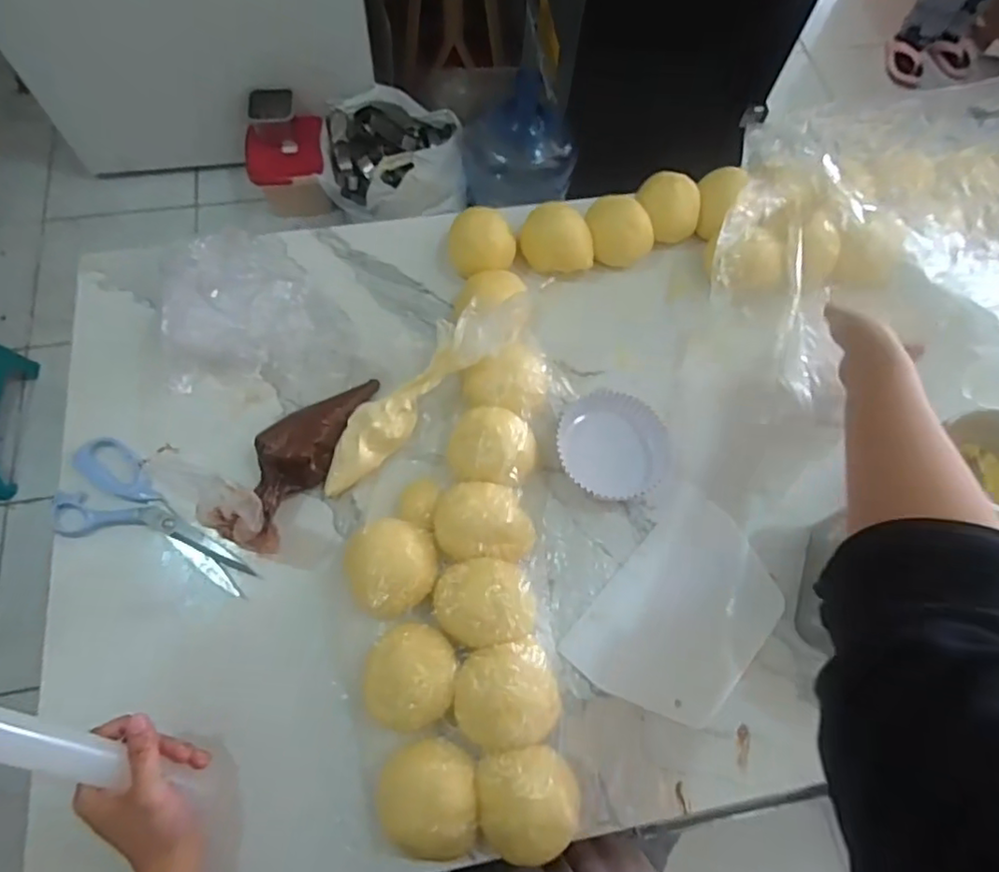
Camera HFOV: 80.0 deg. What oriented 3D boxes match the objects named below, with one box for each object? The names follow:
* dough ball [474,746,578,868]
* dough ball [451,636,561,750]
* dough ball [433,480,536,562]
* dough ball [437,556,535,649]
[{"bbox_3d":[0.022,0.271,0.443,0.072,0.034,0.072,1,68,-2],"label":"dough ball"},{"bbox_3d":[0.006,0.200,0.464,0.076,0.045,0.072,1,68,-2],"label":"dough ball"},{"bbox_3d":[-0.013,0.075,0.506,0.089,0.054,0.068,1,71,-2],"label":"dough ball"},{"bbox_3d":[-0.014,0.137,0.484,0.081,0.046,0.067,-2,68,-3],"label":"dough ball"}]

